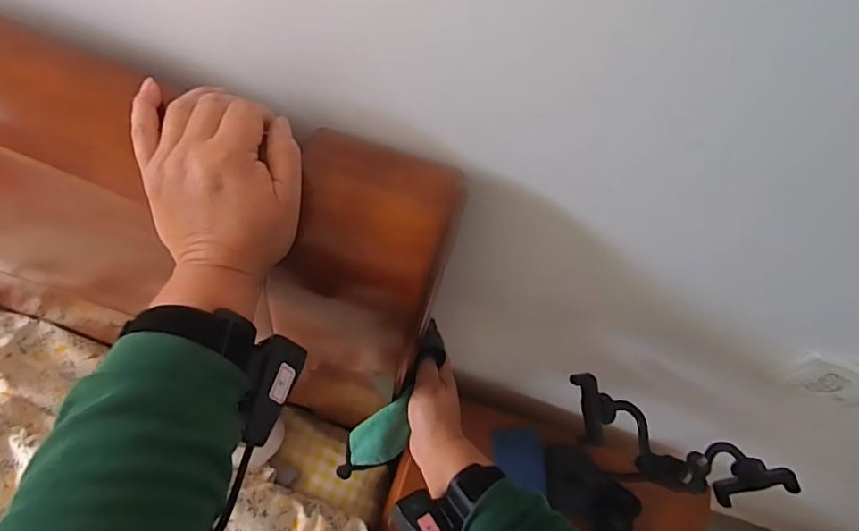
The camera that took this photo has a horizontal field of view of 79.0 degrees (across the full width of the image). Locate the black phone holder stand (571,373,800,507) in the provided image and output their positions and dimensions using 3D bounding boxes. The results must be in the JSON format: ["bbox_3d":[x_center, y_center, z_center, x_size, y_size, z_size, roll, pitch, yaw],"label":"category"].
[{"bbox_3d":[0.261,0.198,0.541,0.253,0.056,0.082,26,65,4],"label":"black phone holder stand"}]

